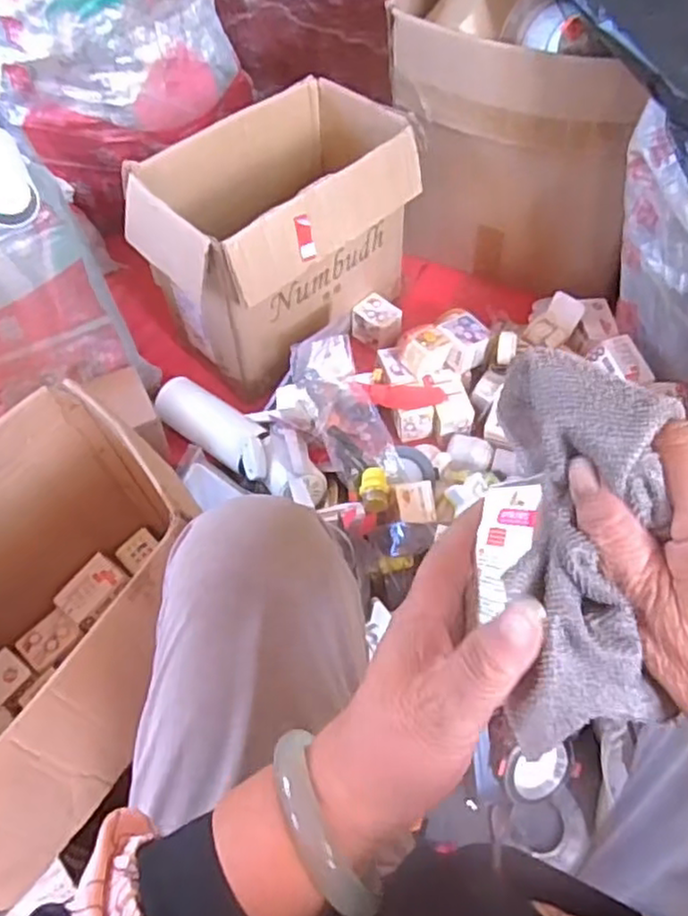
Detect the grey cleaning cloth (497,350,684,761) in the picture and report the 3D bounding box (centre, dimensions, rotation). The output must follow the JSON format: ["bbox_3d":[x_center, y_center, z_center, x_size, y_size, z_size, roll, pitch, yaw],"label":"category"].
[{"bbox_3d":[0.086,0.036,0.258,0.061,0.035,0.146,-2,91,1],"label":"grey cleaning cloth"}]

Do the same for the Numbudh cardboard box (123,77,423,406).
[{"bbox_3d":[-0.083,-0.344,1.072,0.271,0.270,0.424,30,62,20],"label":"Numbudh cardboard box"}]

